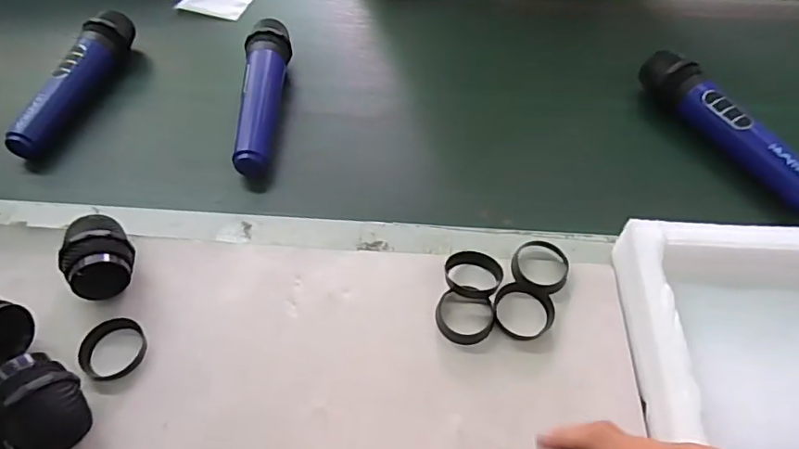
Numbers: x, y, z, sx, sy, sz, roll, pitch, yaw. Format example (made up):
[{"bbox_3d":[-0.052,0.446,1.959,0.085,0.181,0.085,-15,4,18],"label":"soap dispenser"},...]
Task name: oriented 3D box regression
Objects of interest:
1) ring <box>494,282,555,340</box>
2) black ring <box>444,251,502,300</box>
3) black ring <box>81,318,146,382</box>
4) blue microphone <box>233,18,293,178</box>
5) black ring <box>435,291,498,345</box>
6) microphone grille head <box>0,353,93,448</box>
[{"bbox_3d":[0.092,0.063,0.383,0.042,0.009,0.043,-1,55,2],"label":"ring"},{"bbox_3d":[0.056,0.039,0.398,0.042,0.013,0.038,17,58,14],"label":"black ring"},{"bbox_3d":[-0.209,0.087,0.372,0.047,0.014,0.043,-1,55,2],"label":"black ring"},{"bbox_3d":[-0.135,-0.130,0.527,0.047,0.047,0.200,-3,55,1],"label":"blue microphone"},{"bbox_3d":[0.047,0.068,0.380,0.043,0.010,0.036,12,56,11],"label":"black ring"},{"bbox_3d":[-0.229,0.116,0.332,0.055,0.050,0.049,26,60,20],"label":"microphone grille head"}]

